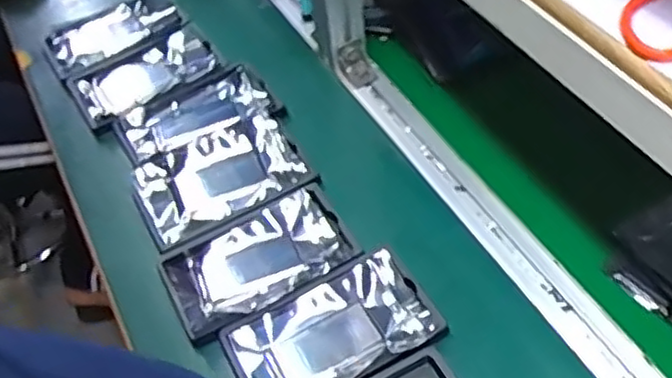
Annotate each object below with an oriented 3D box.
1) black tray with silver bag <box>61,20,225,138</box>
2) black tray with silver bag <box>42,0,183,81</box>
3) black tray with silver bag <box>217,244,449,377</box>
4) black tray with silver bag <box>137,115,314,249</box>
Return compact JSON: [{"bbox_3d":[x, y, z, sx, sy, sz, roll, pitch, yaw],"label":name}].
[{"bbox_3d":[-0.205,-0.123,0.753,0.154,0.017,0.098,-28,54,-16],"label":"black tray with silver bag"},{"bbox_3d":[-0.256,-0.179,0.804,0.152,0.022,0.089,-30,54,-18],"label":"black tray with silver bag"},{"bbox_3d":[-0.003,0.116,0.546,0.154,0.026,0.093,-26,53,-15],"label":"black tray with silver bag"},{"bbox_3d":[-0.109,-0.012,0.651,0.154,0.016,0.101,-25,53,-14],"label":"black tray with silver bag"}]

